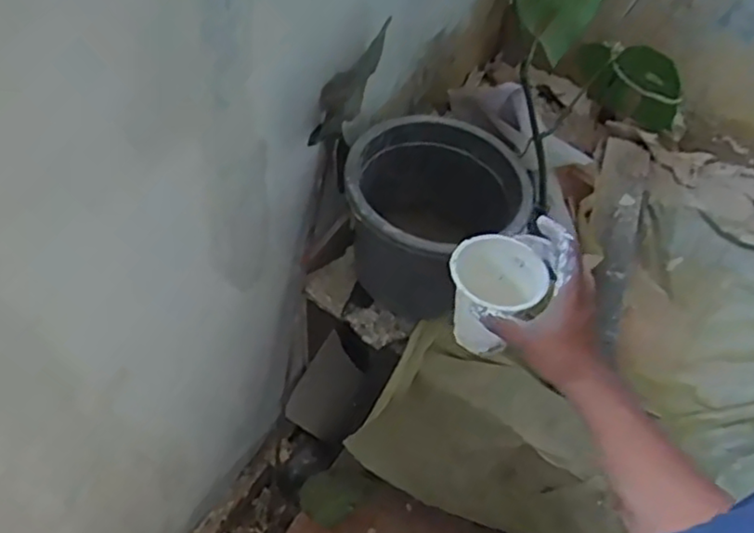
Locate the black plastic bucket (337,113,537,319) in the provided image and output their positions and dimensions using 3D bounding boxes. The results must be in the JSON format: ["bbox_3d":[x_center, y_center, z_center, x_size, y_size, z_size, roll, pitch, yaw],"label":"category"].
[{"bbox_3d":[0.082,-0.088,1.121,0.264,0.207,0.277,3,54,-4],"label":"black plastic bucket"}]

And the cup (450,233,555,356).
[{"bbox_3d":[0.113,0.036,0.659,0.086,0.105,0.088,3,54,-4],"label":"cup"}]

